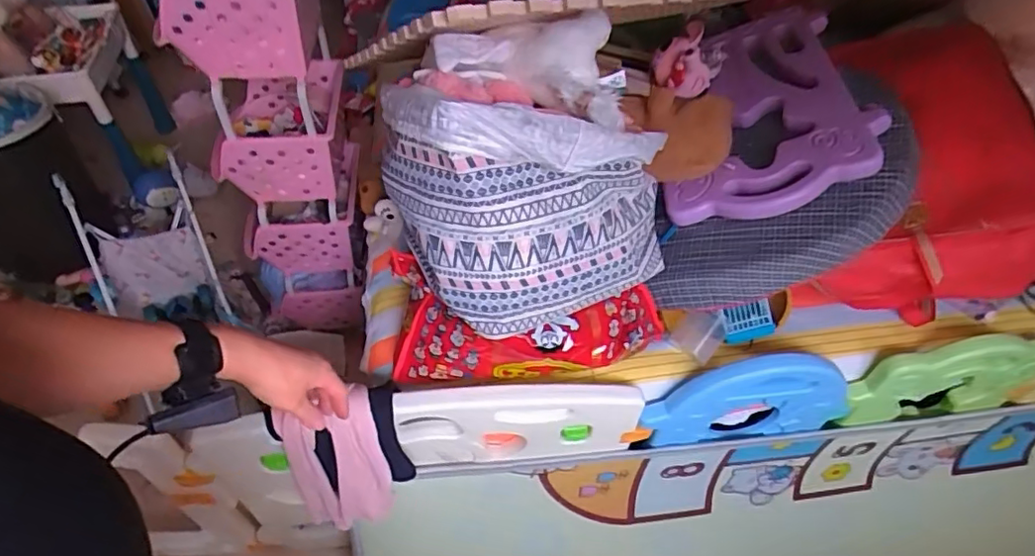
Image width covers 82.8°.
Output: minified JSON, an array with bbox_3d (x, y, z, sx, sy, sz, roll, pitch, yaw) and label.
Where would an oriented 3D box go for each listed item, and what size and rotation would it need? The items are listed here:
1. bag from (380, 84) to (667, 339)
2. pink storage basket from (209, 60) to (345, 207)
[{"bbox_3d":[0.024,-0.164,0.887,0.399,0.309,0.330,-21,52,-19],"label":"bag"},{"bbox_3d":[-0.545,-0.343,1.353,0.280,0.192,0.334,-3,48,-4],"label":"pink storage basket"}]

